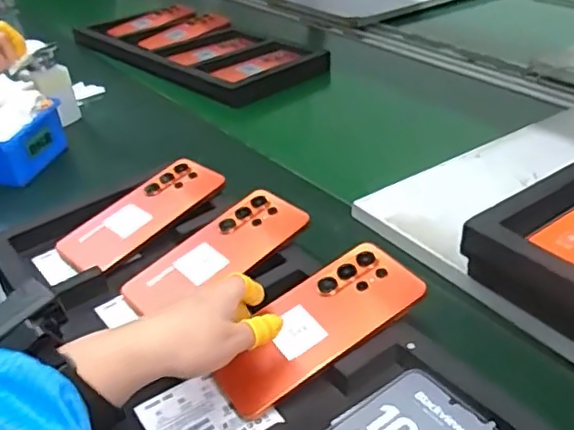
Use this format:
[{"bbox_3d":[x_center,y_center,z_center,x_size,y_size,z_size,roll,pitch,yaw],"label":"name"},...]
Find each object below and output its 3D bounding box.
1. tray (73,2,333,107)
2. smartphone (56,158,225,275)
[{"bbox_3d":[-0.171,-0.308,1.113,0.489,0.039,0.225,26,43,35],"label":"tray"},{"bbox_3d":[-0.147,-0.002,0.625,0.170,0.009,0.081,-37,46,-24],"label":"smartphone"}]

